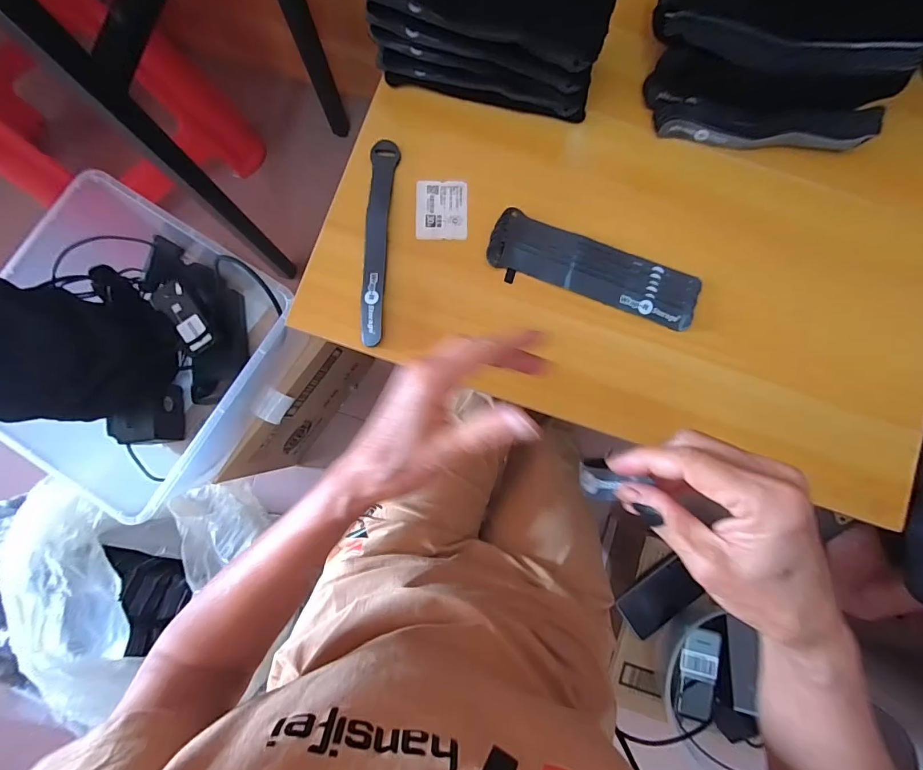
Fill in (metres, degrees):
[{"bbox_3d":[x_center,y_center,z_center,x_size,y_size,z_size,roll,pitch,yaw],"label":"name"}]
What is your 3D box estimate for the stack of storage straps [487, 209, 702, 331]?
[{"bbox_3d":[0.124,-0.109,0.391,0.196,0.010,0.058,20,85,1],"label":"stack of storage straps"}]

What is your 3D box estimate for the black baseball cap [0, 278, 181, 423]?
[{"bbox_3d":[-0.461,-0.042,0.475,0.219,0.066,0.152,7,58,-33],"label":"black baseball cap"}]

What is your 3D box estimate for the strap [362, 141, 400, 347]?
[{"bbox_3d":[-0.079,-0.135,0.388,0.026,0.010,0.196,5,85,0],"label":"strap"}]

